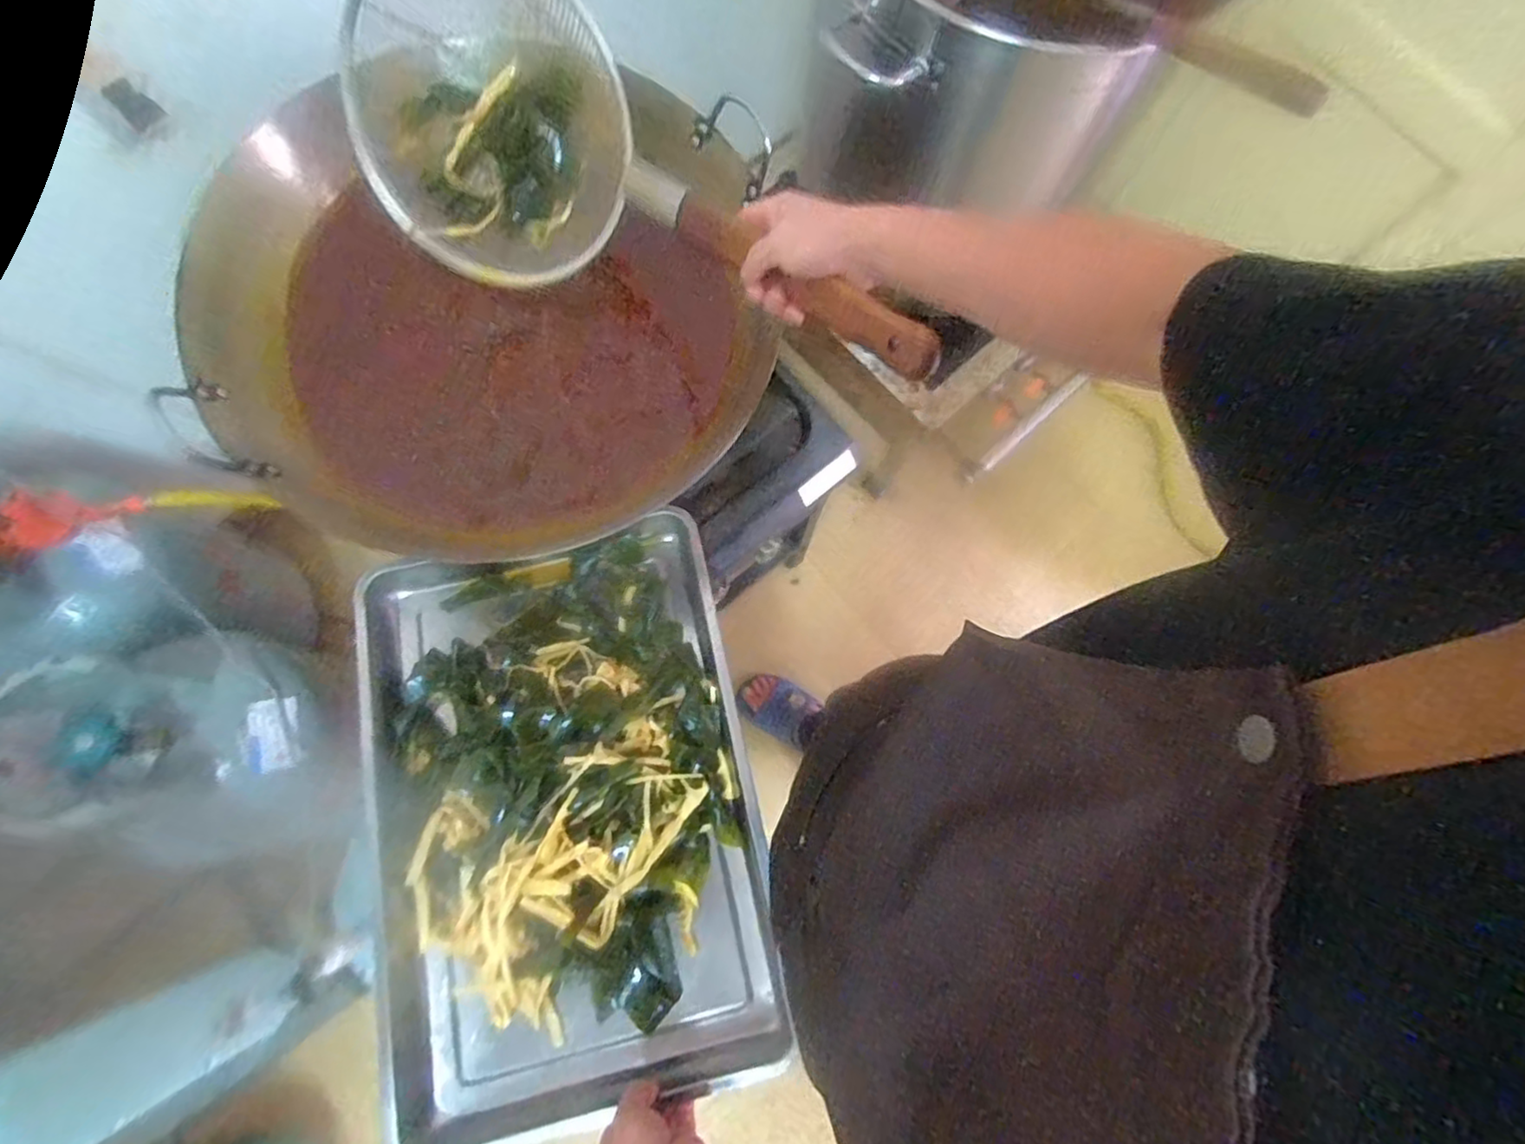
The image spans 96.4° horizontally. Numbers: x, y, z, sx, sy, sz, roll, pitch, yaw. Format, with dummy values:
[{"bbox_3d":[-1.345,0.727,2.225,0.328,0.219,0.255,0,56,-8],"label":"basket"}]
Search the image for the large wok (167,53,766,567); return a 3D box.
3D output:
[{"bbox_3d":[-0.283,-0.290,0.755,0.572,0.177,0.530,0,78,0],"label":"large wok"}]

